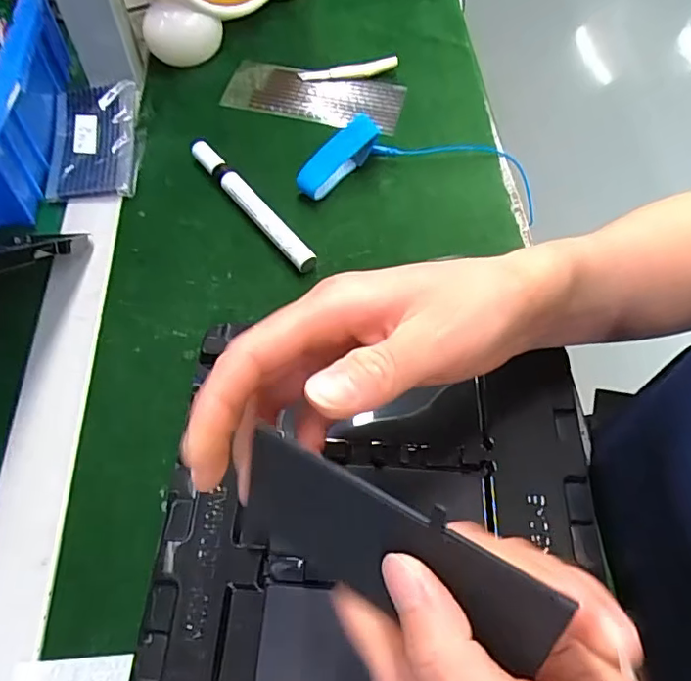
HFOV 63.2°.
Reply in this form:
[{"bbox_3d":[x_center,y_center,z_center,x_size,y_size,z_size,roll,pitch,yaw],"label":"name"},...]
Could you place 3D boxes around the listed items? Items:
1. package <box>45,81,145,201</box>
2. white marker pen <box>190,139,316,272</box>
[{"bbox_3d":[-0.193,-0.157,0.432,0.068,0.022,0.110,-5,60,-5],"label":"package"},{"bbox_3d":[-0.069,-0.100,0.409,0.017,0.019,0.140,-33,66,-19],"label":"white marker pen"}]

